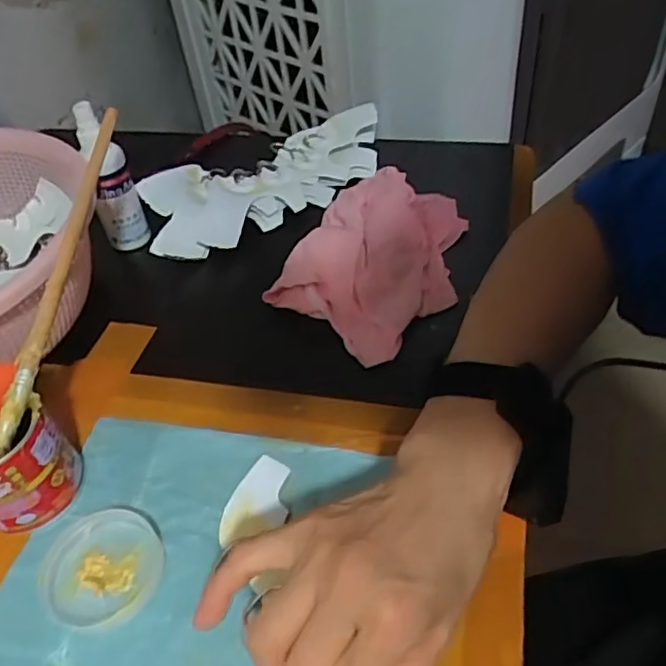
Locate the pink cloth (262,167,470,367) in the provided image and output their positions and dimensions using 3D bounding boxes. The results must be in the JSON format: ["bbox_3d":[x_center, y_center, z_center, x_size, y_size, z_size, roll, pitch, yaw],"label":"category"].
[{"bbox_3d":[0.043,-0.068,0.500,0.124,0.046,0.187,25,54,27],"label":"pink cloth"}]

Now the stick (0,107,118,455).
[{"bbox_3d":[-0.174,-0.045,0.394,0.013,0.014,0.245,1,61,7],"label":"stick"}]

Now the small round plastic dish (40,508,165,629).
[{"bbox_3d":[-0.133,0.133,0.353,0.070,0.007,0.066,-3,46,3],"label":"small round plastic dish"}]

